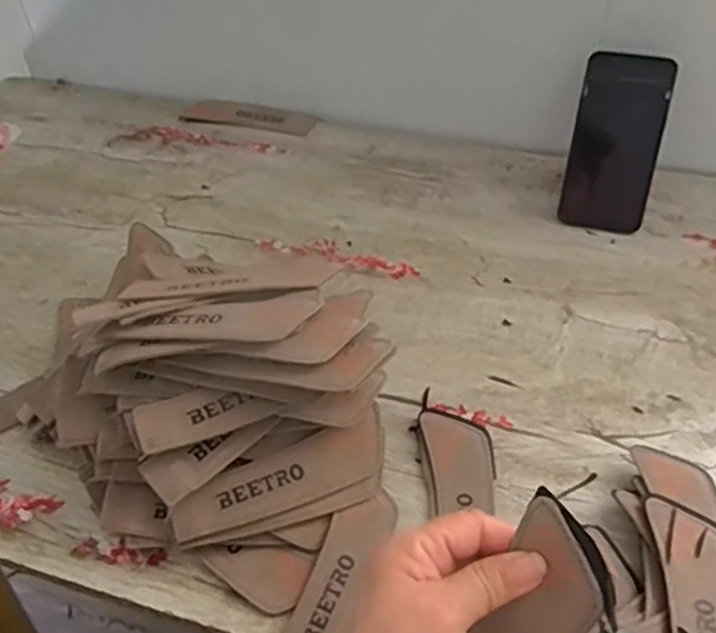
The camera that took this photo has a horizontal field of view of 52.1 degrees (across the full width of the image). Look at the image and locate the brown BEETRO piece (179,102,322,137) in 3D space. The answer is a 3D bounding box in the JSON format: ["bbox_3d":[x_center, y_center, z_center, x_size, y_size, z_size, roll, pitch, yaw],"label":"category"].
[{"bbox_3d":[-0.133,-0.250,0.916,0.164,0.006,0.061,10,48,13],"label":"brown BEETRO piece"}]

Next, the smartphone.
[{"bbox_3d":[0.254,-0.169,0.723,0.082,0.166,0.009,12,20,14],"label":"smartphone"}]

